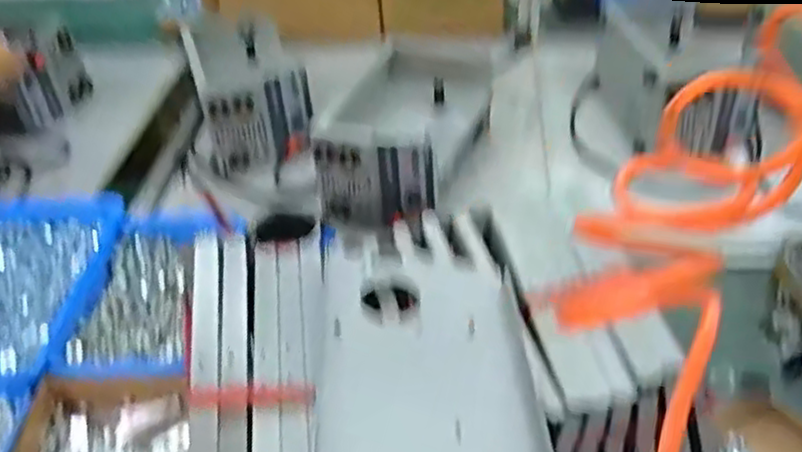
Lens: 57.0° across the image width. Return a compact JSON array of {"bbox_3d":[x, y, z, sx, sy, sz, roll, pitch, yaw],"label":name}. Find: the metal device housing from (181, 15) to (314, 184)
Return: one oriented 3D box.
[{"bbox_3d":[-0.244,-0.211,1.174,0.174,0.140,0.221,-19,42,-17],"label":"metal device housing"}]

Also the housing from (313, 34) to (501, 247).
[{"bbox_3d":[0.007,-0.133,1.057,0.174,0.132,0.280,12,43,19],"label":"housing"}]

